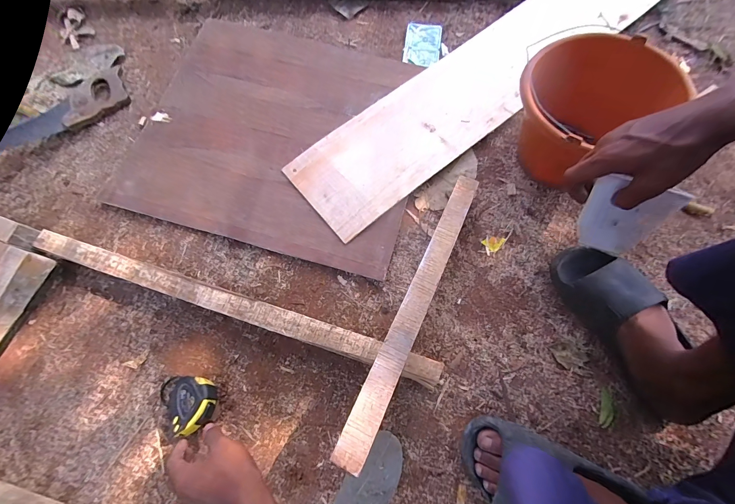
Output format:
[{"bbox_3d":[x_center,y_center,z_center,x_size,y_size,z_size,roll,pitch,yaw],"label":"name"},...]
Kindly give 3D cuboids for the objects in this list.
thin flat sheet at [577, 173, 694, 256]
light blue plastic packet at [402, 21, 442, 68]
[{"bbox_3d":[0.311,-0.040,0.388,0.093,0.093,0.007,18,36,3],"label":"thin flat sheet"},{"bbox_3d":[0.132,-0.501,0.757,0.085,0.010,0.128,10,72,5],"label":"light blue plastic packet"}]

